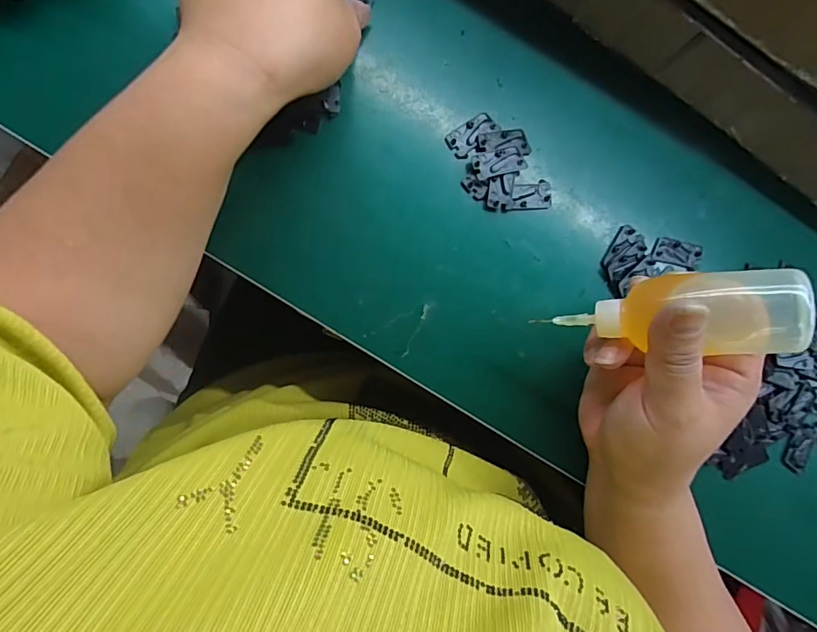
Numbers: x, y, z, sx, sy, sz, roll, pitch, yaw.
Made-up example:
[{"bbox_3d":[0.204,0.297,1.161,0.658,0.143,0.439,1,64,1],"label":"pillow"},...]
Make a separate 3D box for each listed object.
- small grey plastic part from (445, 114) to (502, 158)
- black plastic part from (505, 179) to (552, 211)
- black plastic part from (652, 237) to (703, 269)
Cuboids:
[{"bbox_3d":[0.042,-0.117,0.316,0.034,0.004,0.018,-36,93,-7],"label":"small grey plastic part"},{"bbox_3d":[0.079,-0.079,0.321,0.031,0.004,0.018,-5,89,-8],"label":"black plastic part"},{"bbox_3d":[0.182,-0.043,0.333,0.032,0.006,0.017,15,86,-7],"label":"black plastic part"}]

